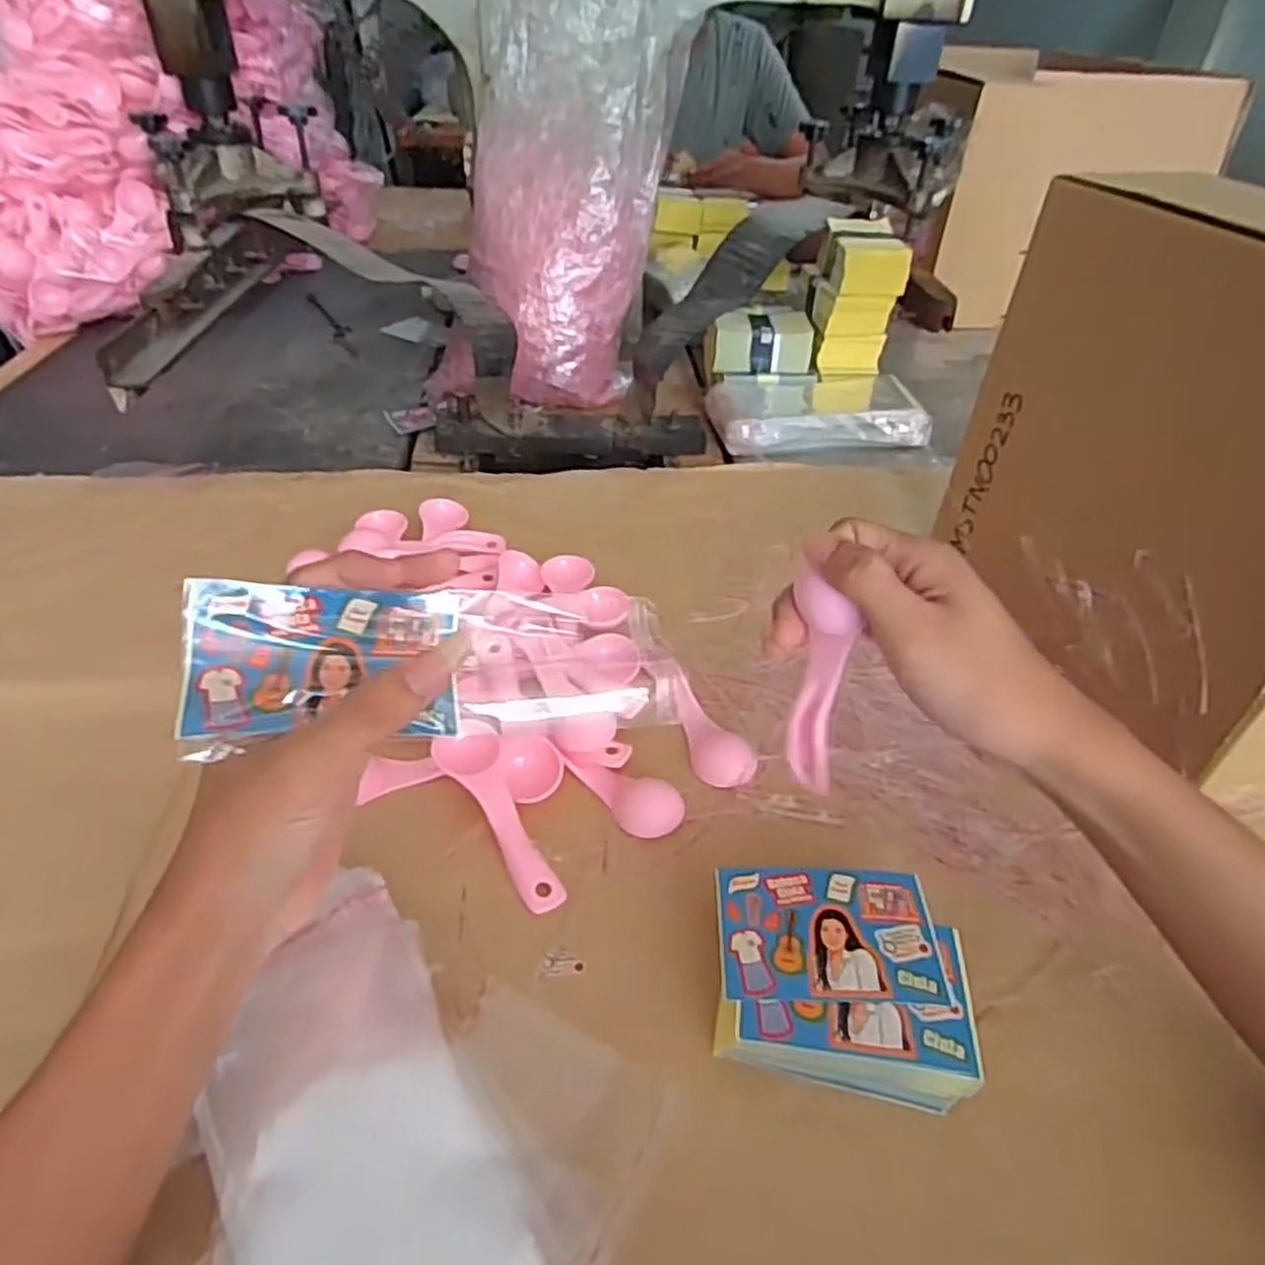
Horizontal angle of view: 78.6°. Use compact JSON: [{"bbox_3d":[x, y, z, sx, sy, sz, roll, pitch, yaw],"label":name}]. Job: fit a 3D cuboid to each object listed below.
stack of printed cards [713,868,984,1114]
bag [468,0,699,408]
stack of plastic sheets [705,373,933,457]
[{"bbox_3d":[0.086,0.146,0.325,0.098,0.028,0.086,3,43,3],"label":"stack of printed cards"},{"bbox_3d":[-0.052,-0.434,0.703,0.185,0.432,0.101,2,9,2],"label":"bag"},{"bbox_3d":[0.176,-0.206,0.735,0.200,0.034,0.116,-2,40,-4],"label":"stack of plastic sheets"}]

